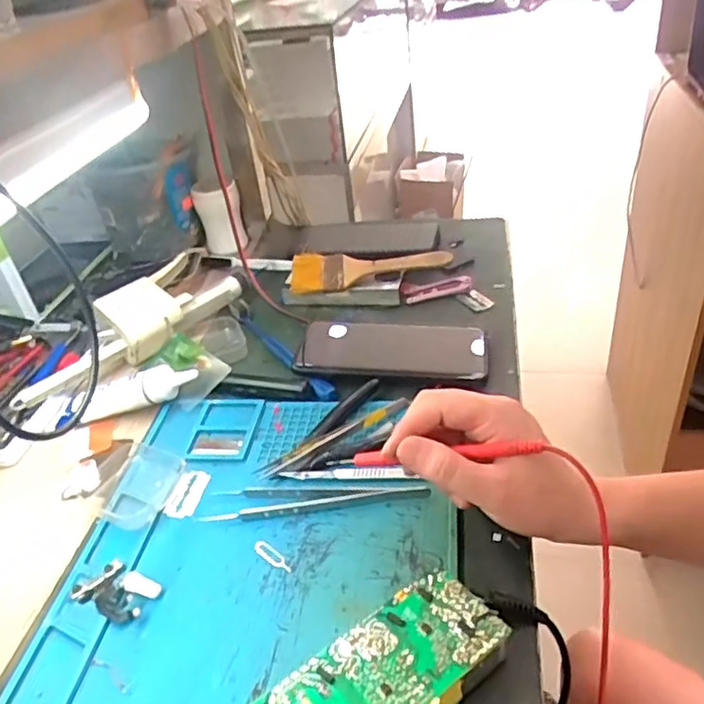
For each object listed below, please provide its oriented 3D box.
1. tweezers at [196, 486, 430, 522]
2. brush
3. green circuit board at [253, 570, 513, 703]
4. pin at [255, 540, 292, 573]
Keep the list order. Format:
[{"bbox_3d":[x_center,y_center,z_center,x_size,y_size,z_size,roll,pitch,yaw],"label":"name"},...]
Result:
[{"bbox_3d":[-0.027,0.104,0.432,0.151,0.009,0.027,0,36,7],"label":"tweezers"},{"bbox_3d":[0.018,-0.086,0.643,0.161,0.014,0.060,-1,42,10],"label":"brush"},{"bbox_3d":[0.015,0.170,0.317,0.132,0.028,0.061,-27,41,-26],"label":"green circuit board"},{"bbox_3d":[-0.051,0.132,0.408,0.034,0.004,0.010,26,46,36],"label":"pin"}]

